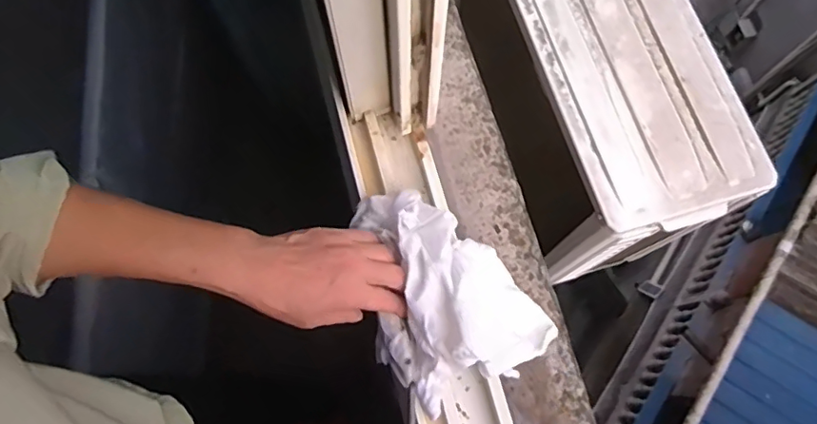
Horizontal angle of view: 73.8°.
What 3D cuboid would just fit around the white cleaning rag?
[{"bbox_3d":[0.021,0.072,0.483,0.136,0.072,0.198,-39,77,-9],"label":"white cleaning rag"}]

